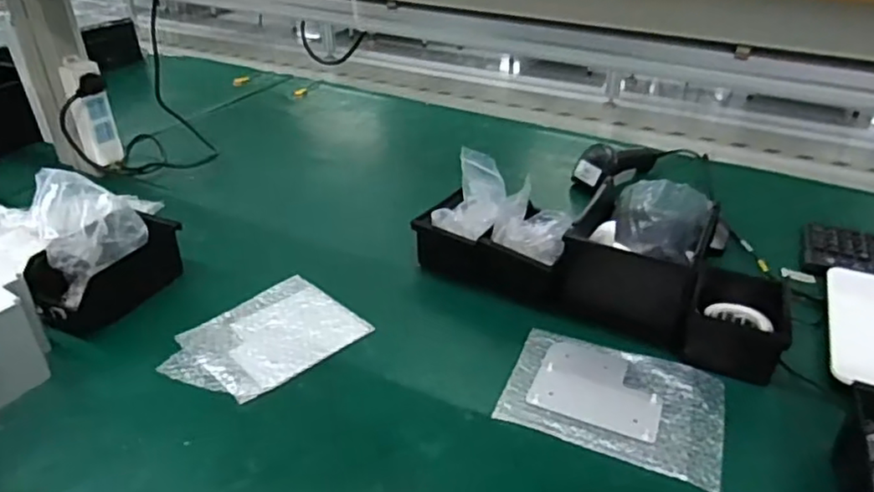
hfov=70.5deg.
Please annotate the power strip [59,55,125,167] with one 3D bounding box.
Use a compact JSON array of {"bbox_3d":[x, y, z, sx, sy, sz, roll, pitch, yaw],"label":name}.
[{"bbox_3d":[-0.581,-0.217,1.050,0.059,0.183,0.044,-17,36,-24],"label":"power strip"}]

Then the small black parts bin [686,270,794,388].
[{"bbox_3d":[0.350,0.089,0.730,0.106,0.072,0.118,12,35,18],"label":"small black parts bin"}]

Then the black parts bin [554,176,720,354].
[{"bbox_3d":[0.260,0.013,0.789,0.158,0.127,0.190,18,37,26],"label":"black parts bin"}]

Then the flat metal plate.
[{"bbox_3d":[0.179,0.153,0.681,0.133,0.004,0.112,14,35,21],"label":"flat metal plate"}]

